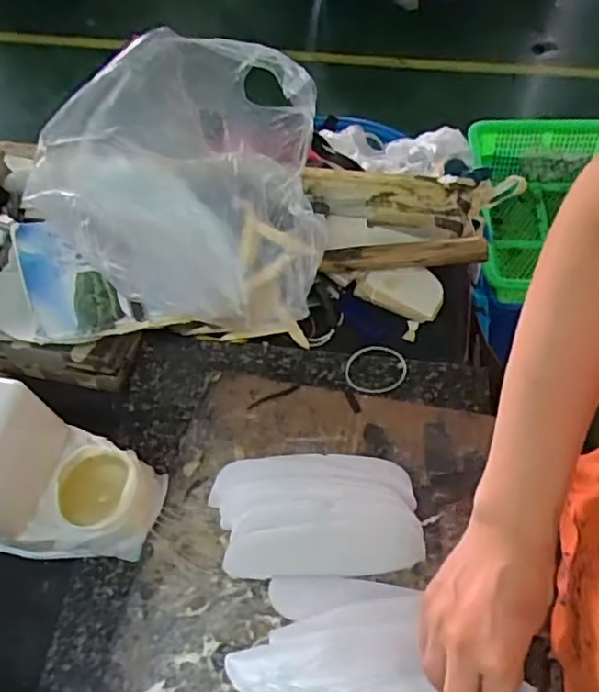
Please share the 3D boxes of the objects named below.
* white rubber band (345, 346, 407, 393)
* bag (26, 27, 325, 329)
[{"bbox_3d":[0.075,0.022,0.629,0.062,0.006,0.051,-16,58,-9],"label":"white rubber band"},{"bbox_3d":[-0.107,-0.144,0.608,0.249,0.191,0.197,-7,57,-3],"label":"bag"}]

